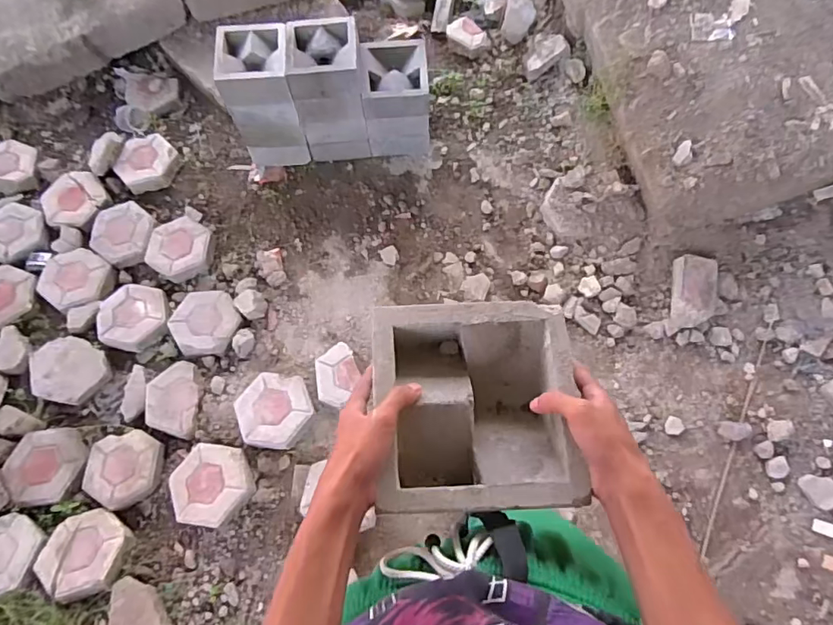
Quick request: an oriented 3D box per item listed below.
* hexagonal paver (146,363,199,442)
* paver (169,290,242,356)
[{"bbox_3d":[-0.680,0.244,1.457,0.135,0.057,0.219,-6,68,0],"label":"hexagonal paver"},{"bbox_3d":[-0.646,0.022,1.583,0.199,0.049,0.223,-30,70,-9],"label":"paver"}]

